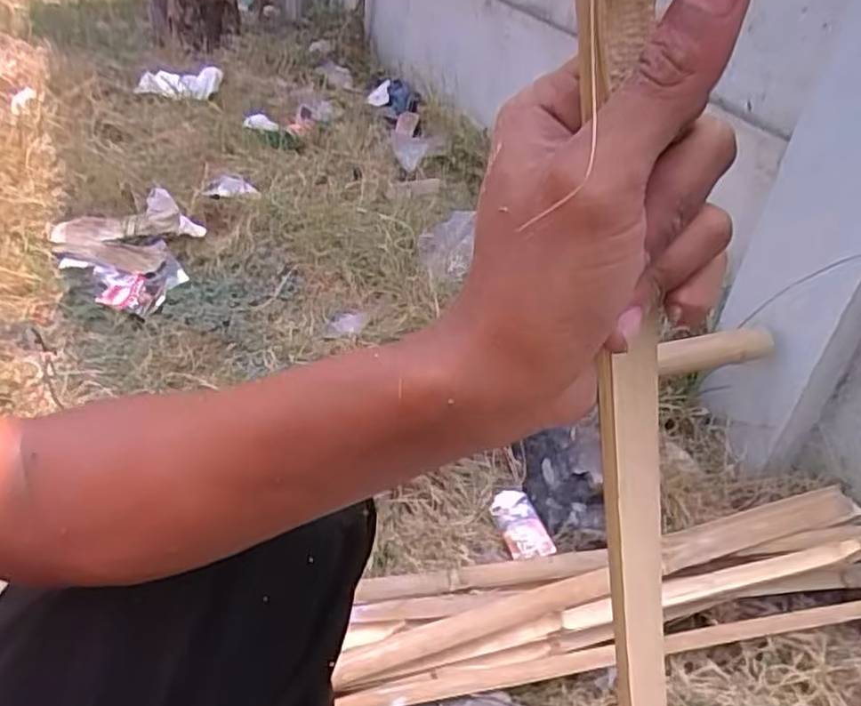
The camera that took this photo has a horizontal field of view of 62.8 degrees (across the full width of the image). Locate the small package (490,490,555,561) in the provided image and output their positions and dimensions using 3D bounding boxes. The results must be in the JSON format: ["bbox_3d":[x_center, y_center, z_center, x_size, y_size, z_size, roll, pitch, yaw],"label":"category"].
[{"bbox_3d":[0.112,0.216,0.886,0.051,0.016,0.107,-8,39,-16],"label":"small package"}]

